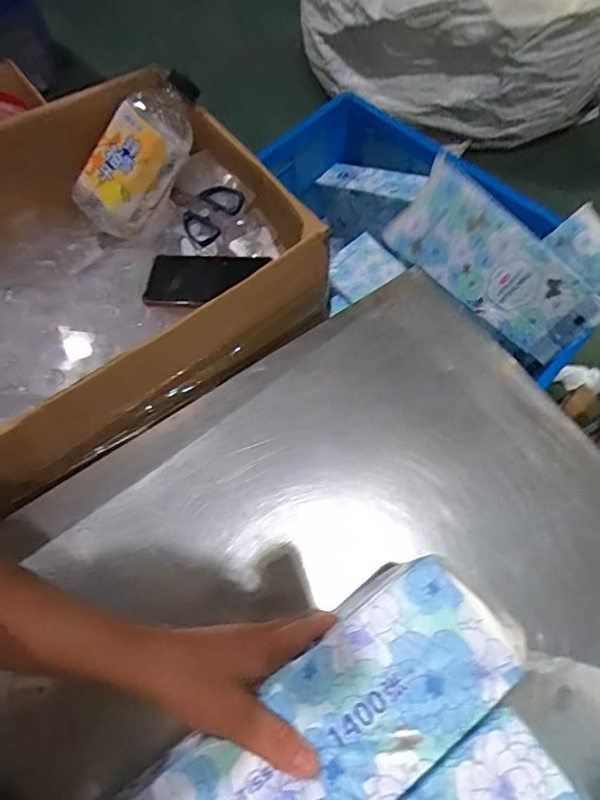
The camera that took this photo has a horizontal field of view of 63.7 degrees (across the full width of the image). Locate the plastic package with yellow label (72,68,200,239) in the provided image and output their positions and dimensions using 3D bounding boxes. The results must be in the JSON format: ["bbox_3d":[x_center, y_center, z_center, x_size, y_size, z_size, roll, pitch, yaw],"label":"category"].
[{"bbox_3d":[-0.221,-0.330,0.658,0.231,0.090,0.101,-47,71,21],"label":"plastic package with yellow label"}]

